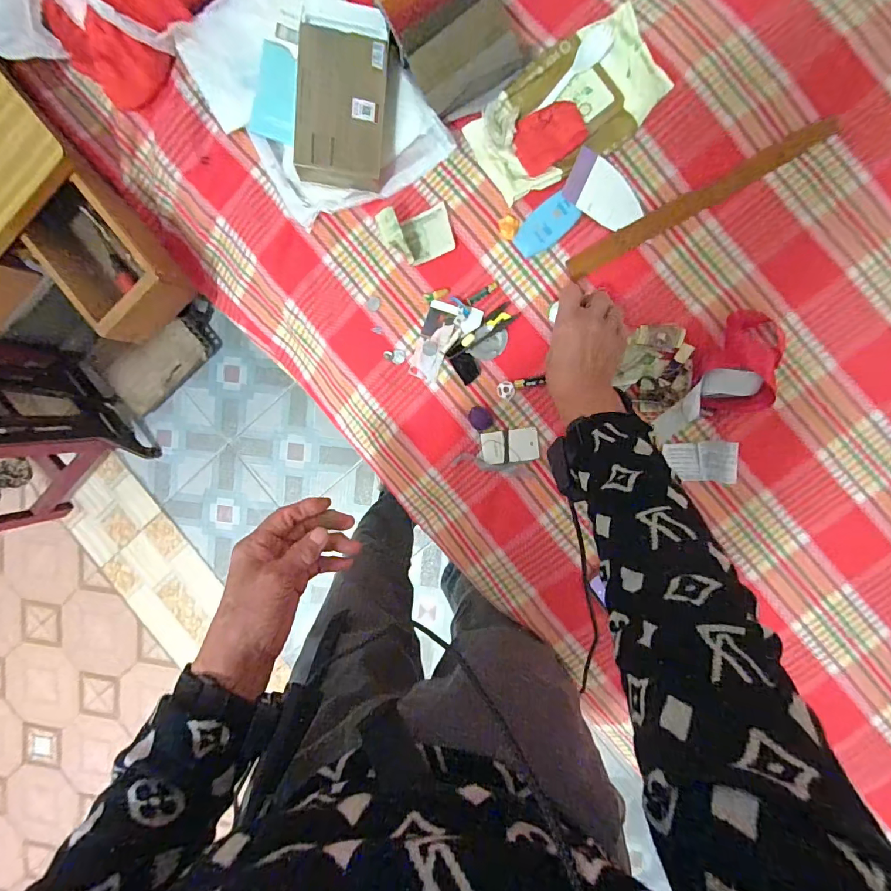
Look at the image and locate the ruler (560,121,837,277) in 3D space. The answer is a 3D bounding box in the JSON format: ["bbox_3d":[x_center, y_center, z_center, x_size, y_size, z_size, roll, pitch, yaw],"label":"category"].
[{"bbox_3d":[0.299,-0.292,0.526,0.324,0.009,0.027,-27,101,7],"label":"ruler"}]

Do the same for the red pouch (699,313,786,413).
[{"bbox_3d":[0.351,-0.097,0.505,0.067,0.043,0.123,16,96,4],"label":"red pouch"}]

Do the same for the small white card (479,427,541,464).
[{"bbox_3d":[0.083,0.001,0.561,0.071,0.006,0.042,-5,94,3],"label":"small white card"}]

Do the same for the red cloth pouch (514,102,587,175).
[{"bbox_3d":[0.122,-0.362,0.514,0.079,0.008,0.063,-27,92,5],"label":"red cloth pouch"}]

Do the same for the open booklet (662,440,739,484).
[{"bbox_3d":[0.309,0.021,0.527,0.071,0.029,0.049,0,94,3],"label":"open booklet"}]

